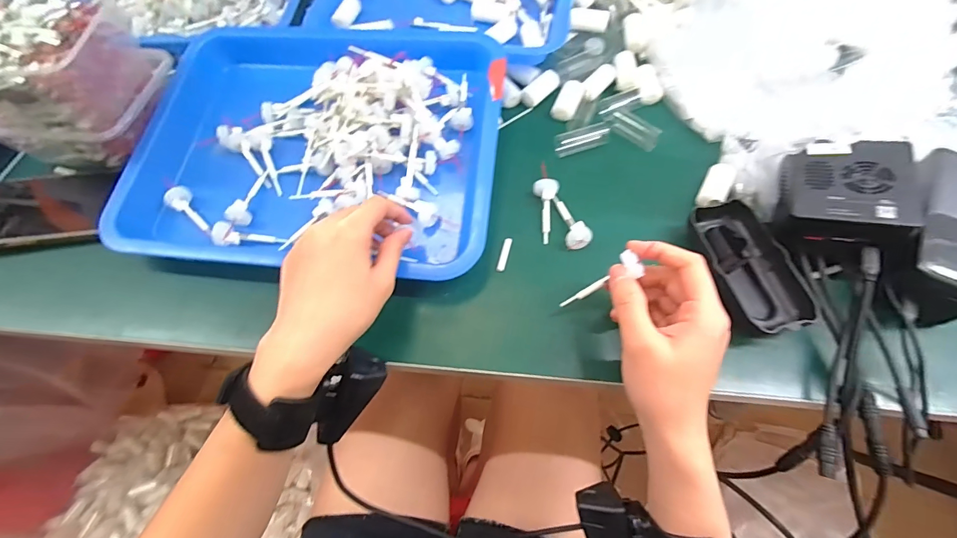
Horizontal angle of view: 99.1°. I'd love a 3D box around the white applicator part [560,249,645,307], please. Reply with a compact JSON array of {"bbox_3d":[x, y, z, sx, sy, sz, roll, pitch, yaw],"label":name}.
[{"bbox_3d":[0.086,0.010,0.295,0.065,0.009,0.017,-38,58,31],"label":"white applicator part"}]

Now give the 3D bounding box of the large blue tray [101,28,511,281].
[{"bbox_3d":[-0.148,-0.129,0.380,0.332,0.058,0.273,5,63,5],"label":"large blue tray"}]

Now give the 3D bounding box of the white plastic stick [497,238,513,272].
[{"bbox_3d":[0.023,-0.013,0.350,0.007,0.004,0.032,13,64,9],"label":"white plastic stick"}]

